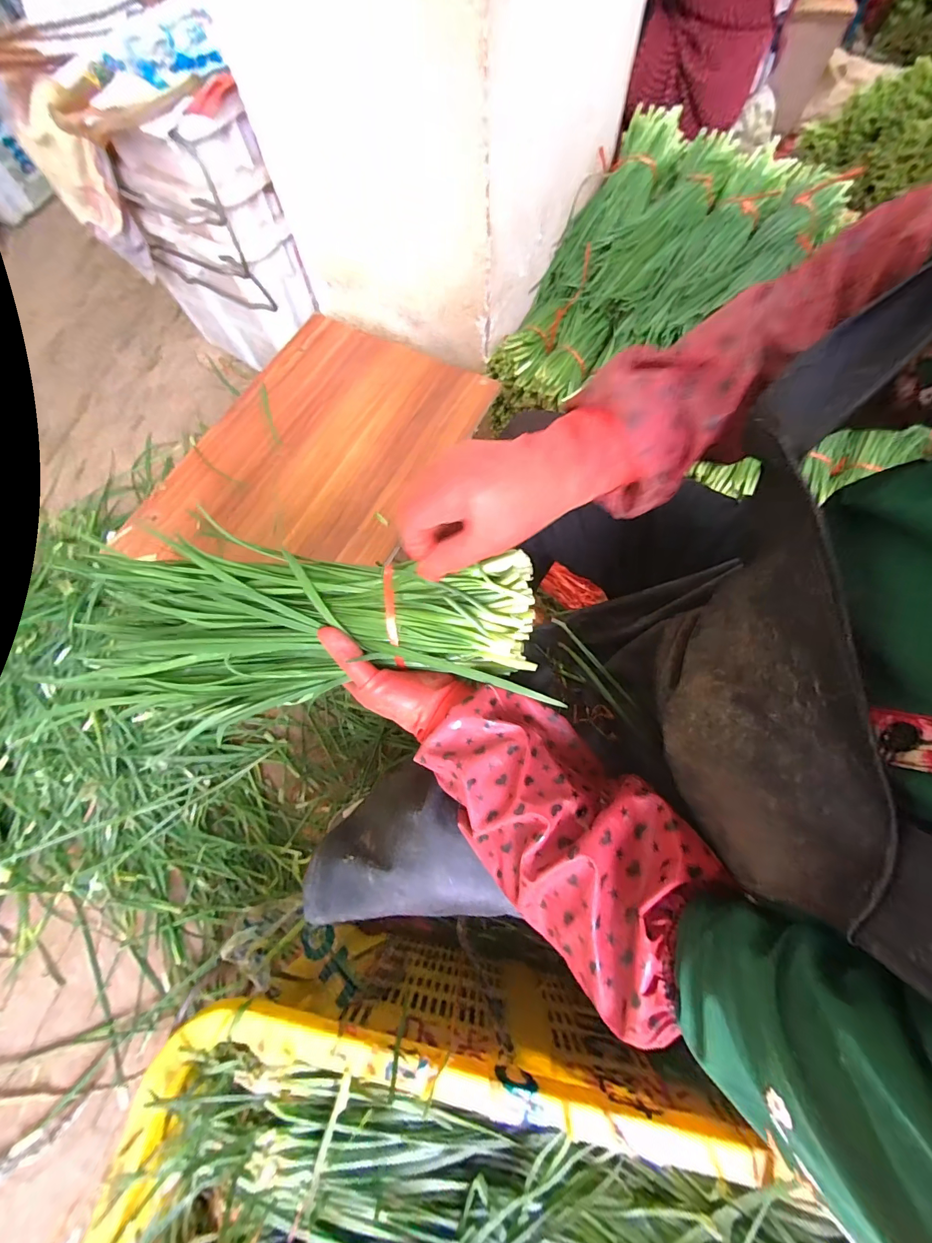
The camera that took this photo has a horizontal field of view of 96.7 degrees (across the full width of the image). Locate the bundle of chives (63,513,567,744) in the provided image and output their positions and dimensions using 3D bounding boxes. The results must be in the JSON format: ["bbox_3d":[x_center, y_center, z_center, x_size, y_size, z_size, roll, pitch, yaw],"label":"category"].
[{"bbox_3d":[-0.145,0.010,0.358,0.384,0.069,0.138,-3,71,6],"label":"bundle of chives"}]

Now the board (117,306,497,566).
[{"bbox_3d":[-0.231,-0.258,0.643,0.365,0.033,0.497,27,74,11],"label":"board"}]

